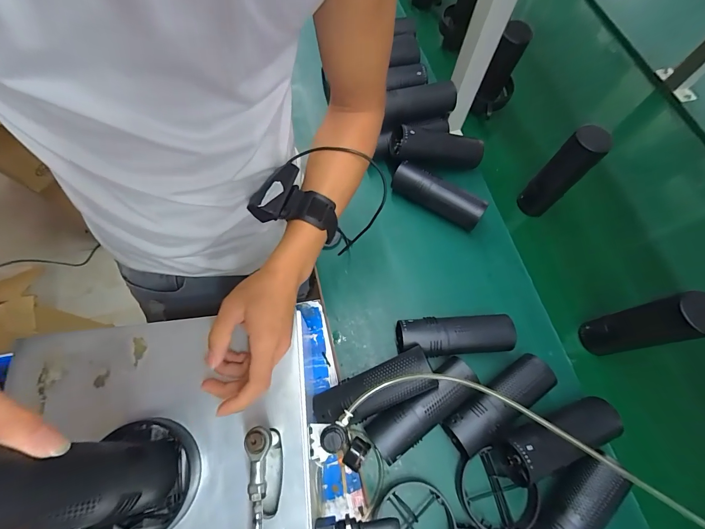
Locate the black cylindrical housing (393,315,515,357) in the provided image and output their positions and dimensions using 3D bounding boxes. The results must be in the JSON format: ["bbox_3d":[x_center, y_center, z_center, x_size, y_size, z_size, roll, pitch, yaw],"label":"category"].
[{"bbox_3d":[0.149,0.106,0.489,0.162,0.061,0.054,-2,68,-2],"label":"black cylindrical housing"}]

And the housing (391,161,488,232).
[{"bbox_3d":[0.147,-0.120,0.576,0.164,0.059,0.047,32,70,11],"label":"housing"}]

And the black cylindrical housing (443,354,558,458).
[{"bbox_3d":[0.201,0.190,0.459,0.163,0.057,0.059,-30,71,-13],"label":"black cylindrical housing"}]

